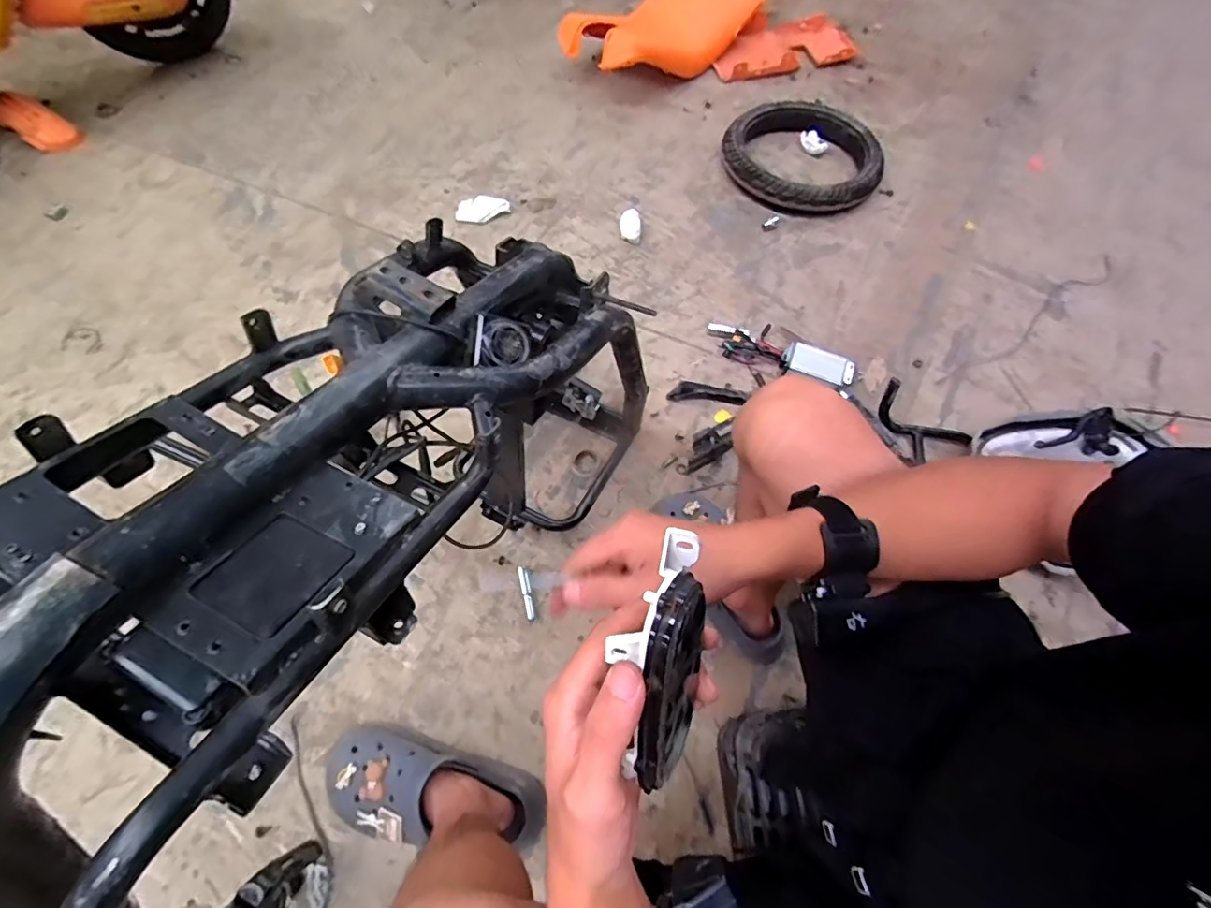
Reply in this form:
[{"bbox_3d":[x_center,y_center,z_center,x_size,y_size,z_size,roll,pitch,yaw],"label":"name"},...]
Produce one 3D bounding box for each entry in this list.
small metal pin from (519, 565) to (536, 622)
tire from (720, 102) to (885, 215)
[{"bbox_3d":[-0.117,0.208,0.792,0.015,0.019,0.083,-9,63,-7],"label":"small metal pin"},{"bbox_3d":[0.477,-0.726,1.278,0.375,0.064,0.387,20,63,8],"label":"tire"}]

